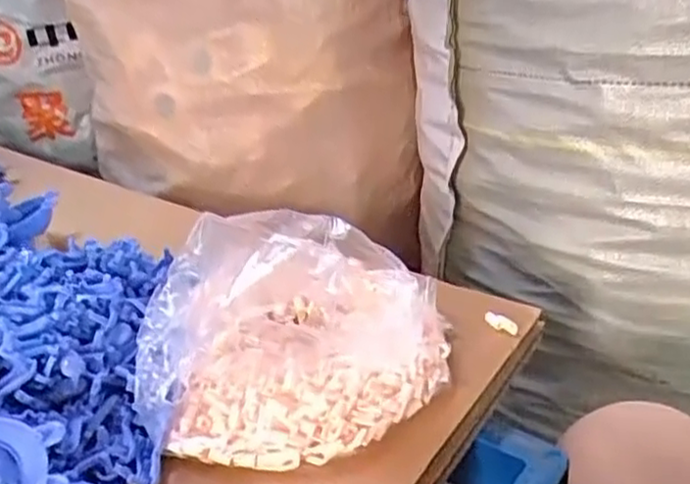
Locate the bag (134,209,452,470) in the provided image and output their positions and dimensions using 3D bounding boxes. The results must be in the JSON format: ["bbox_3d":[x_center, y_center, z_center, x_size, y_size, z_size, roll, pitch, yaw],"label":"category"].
[{"bbox_3d":[-0.025,0.046,0.457,0.171,0.118,0.170,-1,29,7],"label":"bag"}]

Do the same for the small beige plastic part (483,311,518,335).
[{"bbox_3d":[0.111,0.056,0.504,0.008,0.006,0.029,-26,35,-34],"label":"small beige plastic part"}]

